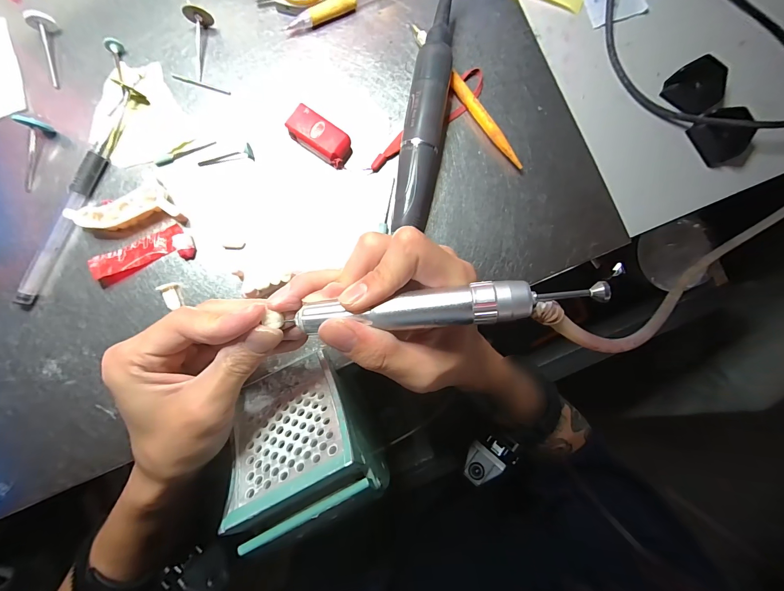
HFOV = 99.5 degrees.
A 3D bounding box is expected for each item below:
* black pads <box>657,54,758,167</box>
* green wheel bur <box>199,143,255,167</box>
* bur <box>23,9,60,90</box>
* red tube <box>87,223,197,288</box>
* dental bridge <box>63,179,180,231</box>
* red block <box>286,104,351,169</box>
[{"bbox_3d":[0.253,-0.147,0.265,0.040,0.021,0.080,-31,88,-6],"label":"black pads"},{"bbox_3d":[-0.121,-0.101,0.240,0.039,0.008,0.009,-8,86,-5],"label":"green wheel bur"},{"bbox_3d":[-0.247,-0.177,0.238,0.014,0.017,0.049,-12,86,-5],"label":"bur"},{"bbox_3d":[-0.172,-0.029,0.229,0.066,0.010,0.025,-22,87,-5],"label":"red tube"},{"bbox_3d":[-0.181,-0.058,0.227,0.065,0.016,0.025,-17,87,-5],"label":"dental bridge"},{"bbox_3d":[-0.052,-0.113,0.242,0.044,0.020,0.024,34,84,-1],"label":"red block"}]

